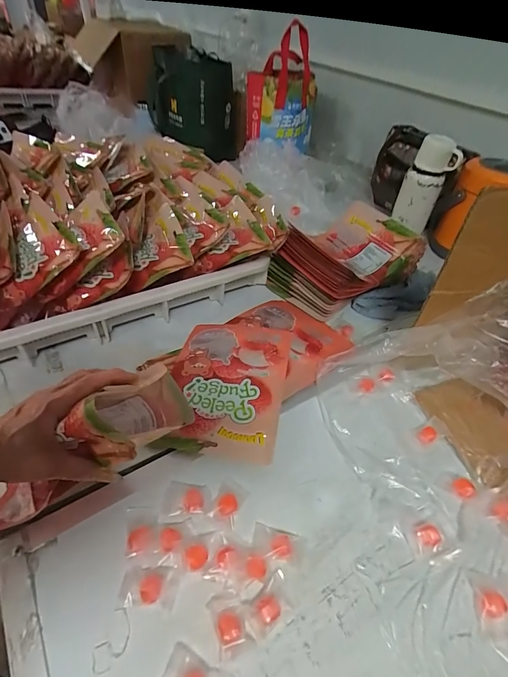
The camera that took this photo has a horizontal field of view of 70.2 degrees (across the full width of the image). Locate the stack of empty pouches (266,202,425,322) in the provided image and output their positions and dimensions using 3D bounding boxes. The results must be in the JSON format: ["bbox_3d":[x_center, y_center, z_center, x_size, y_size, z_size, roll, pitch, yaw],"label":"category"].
[{"bbox_3d":[0.162,-0.144,0.641,0.214,0.099,0.160,-28,55,-28],"label":"stack of empty pouches"}]

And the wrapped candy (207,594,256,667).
[{"bbox_3d":[-0.021,0.246,0.312,0.029,0.013,0.044,-16,50,-20],"label":"wrapped candy"}]

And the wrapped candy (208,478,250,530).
[{"bbox_3d":[-0.027,0.174,0.384,0.031,0.012,0.049,20,47,13],"label":"wrapped candy"}]

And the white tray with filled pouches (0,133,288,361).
[{"bbox_3d":[-0.306,-0.193,0.623,0.654,0.143,0.442,-20,51,-23],"label":"white tray with filled pouches"}]

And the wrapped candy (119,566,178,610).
[{"bbox_3d":[-0.096,0.224,0.328,0.049,0.011,0.030,5,46,-1],"label":"wrapped candy"}]

